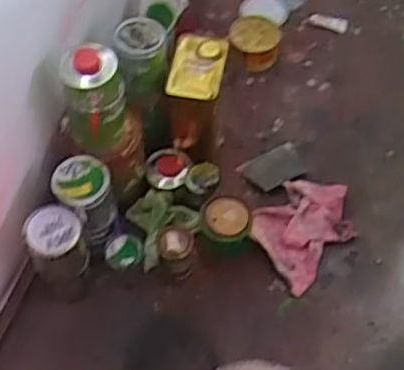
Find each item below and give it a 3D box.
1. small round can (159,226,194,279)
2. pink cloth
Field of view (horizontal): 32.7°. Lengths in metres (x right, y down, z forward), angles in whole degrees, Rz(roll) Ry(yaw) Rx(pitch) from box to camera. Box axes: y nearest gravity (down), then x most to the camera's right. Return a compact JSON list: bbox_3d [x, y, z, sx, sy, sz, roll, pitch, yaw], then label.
[{"bbox_3d":[-0.049,0.135,1.354,0.065,0.114,0.057,4,57,2],"label":"small round can"},{"bbox_3d":[0.211,0.087,1.448,0.180,0.026,0.241,37,64,21],"label":"pink cloth"}]

